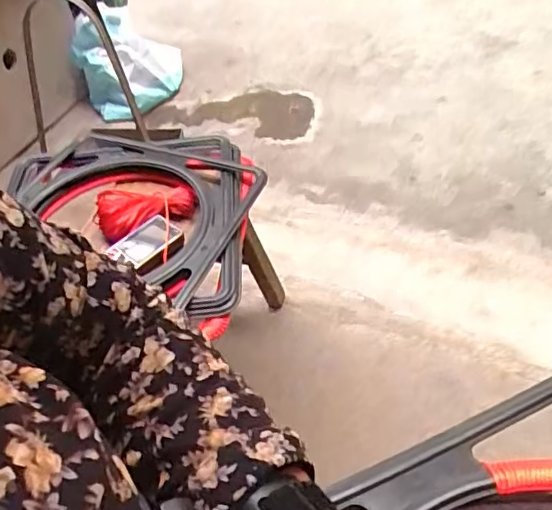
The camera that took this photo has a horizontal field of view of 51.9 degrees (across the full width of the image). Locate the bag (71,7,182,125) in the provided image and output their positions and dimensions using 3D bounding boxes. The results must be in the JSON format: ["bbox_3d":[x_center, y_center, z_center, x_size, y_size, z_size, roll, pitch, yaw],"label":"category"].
[{"bbox_3d":[-0.438,-0.591,1.667,0.325,0.301,0.289,-16,48,-9],"label":"bag"}]

